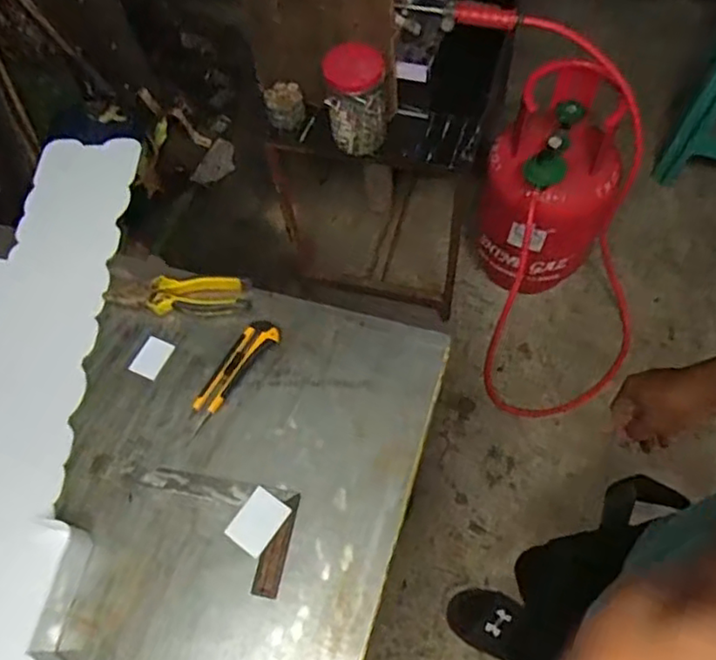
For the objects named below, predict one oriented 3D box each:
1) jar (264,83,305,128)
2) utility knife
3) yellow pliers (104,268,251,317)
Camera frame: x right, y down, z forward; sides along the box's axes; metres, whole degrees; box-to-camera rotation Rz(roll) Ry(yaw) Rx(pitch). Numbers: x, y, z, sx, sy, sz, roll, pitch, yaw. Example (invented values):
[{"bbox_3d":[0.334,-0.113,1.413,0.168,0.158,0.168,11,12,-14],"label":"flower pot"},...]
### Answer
[{"bbox_3d":[-0.139,-0.429,1.198,0.073,0.068,0.059,-11,64,-3],"label":"jar"},{"bbox_3d":[-0.156,0.055,0.773,0.040,0.020,0.160,30,69,16],"label":"utility knife"},{"bbox_3d":[-0.240,-0.052,0.830,0.188,0.024,0.063,5,64,5],"label":"yellow pliers"}]

